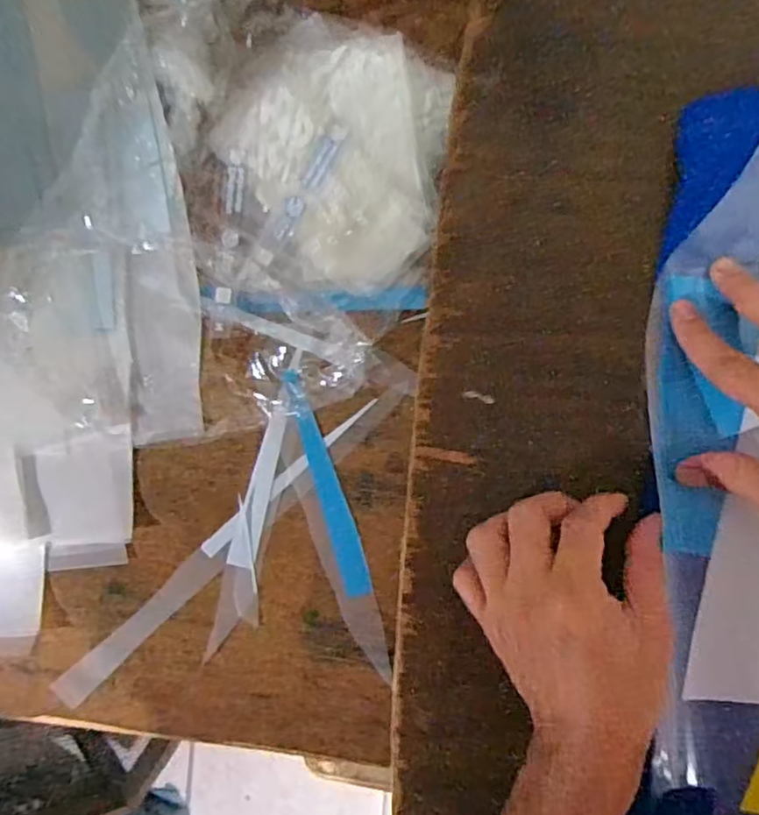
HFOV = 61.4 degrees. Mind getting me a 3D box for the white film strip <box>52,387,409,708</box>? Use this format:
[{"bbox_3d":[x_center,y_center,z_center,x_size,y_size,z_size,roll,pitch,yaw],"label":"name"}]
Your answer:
[{"bbox_3d":[-0.104,0.092,0.437,0.313,0.005,0.021,-43,91,2],"label":"white film strip"}]

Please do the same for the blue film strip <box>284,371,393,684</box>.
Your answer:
[{"bbox_3d":[-0.031,0.080,0.430,0.028,0.005,0.205,-19,92,5],"label":"blue film strip"}]

